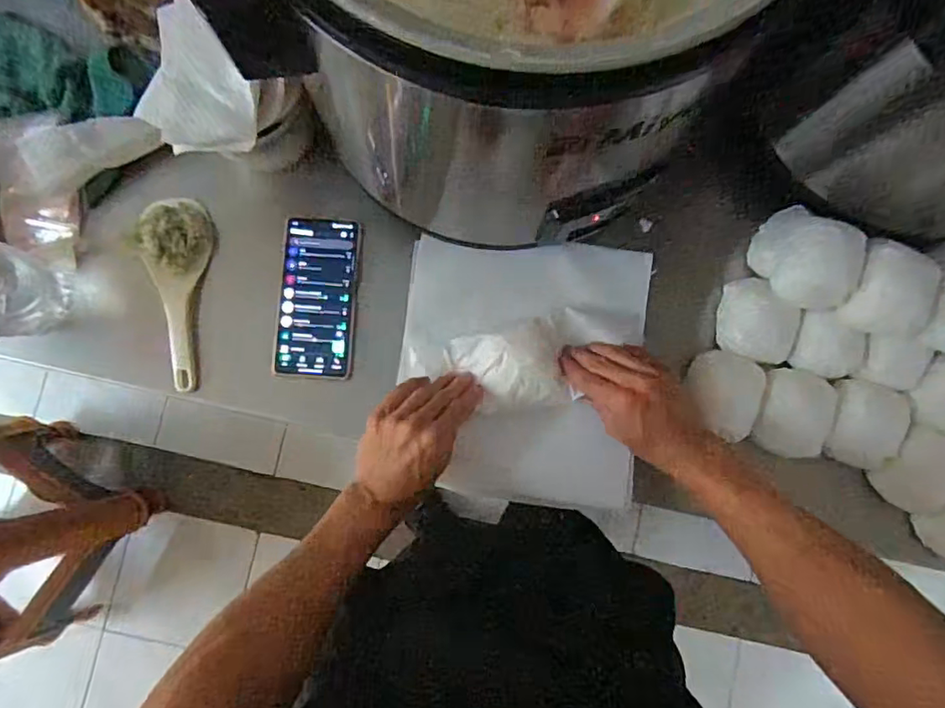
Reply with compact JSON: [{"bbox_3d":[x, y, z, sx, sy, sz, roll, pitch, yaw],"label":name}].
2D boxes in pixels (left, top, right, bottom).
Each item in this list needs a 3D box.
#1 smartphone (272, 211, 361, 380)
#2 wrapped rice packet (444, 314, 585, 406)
[{"bbox_3d":[-0.158,-0.059,0.582,0.079,0.013,0.166,3,85,-2],"label":"smartphone"},{"bbox_3d":[0.043,0.010,0.564,0.128,0.035,0.084,-9,85,-3],"label":"wrapped rice packet"}]

